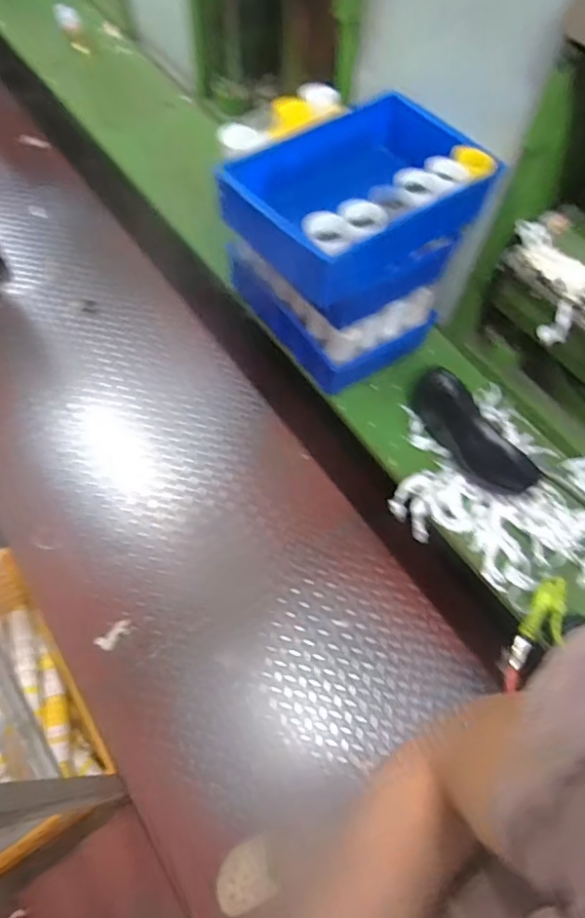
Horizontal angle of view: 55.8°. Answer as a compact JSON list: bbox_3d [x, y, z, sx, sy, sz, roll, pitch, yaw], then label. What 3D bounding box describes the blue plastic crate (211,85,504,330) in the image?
[{"bbox_3d":[0.101,-0.456,0.974,0.398,0.194,0.327,-33,68,-19],"label":"blue plastic crate"}]

